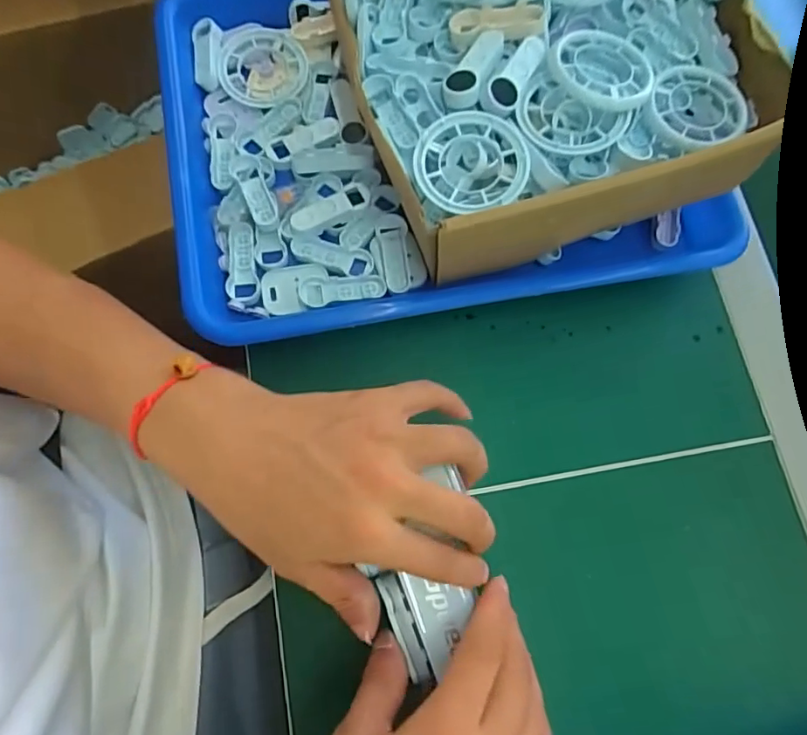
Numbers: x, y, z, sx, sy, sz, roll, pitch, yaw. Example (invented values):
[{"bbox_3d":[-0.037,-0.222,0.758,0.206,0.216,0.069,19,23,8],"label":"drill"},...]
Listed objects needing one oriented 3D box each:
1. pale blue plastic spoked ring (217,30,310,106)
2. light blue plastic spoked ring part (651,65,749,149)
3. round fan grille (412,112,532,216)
[{"bbox_3d":[-0.092,-0.197,0.350,0.057,0.007,0.055,1,74,-4],"label":"pale blue plastic spoked ring"},{"bbox_3d":[0.156,-0.138,0.284,0.050,0.008,0.049,1,74,-4],"label":"light blue plastic spoked ring part"},{"bbox_3d":[0.034,-0.103,0.270,0.057,0.013,0.052,1,74,-4],"label":"round fan grille"}]

